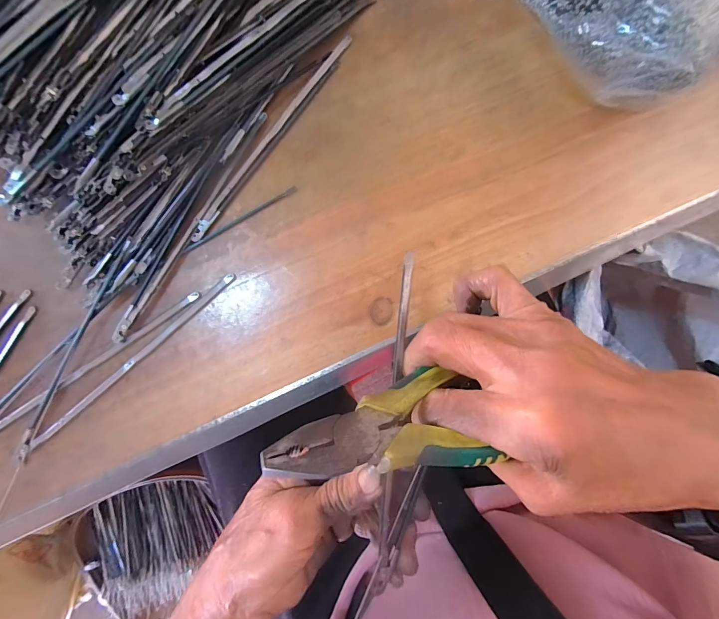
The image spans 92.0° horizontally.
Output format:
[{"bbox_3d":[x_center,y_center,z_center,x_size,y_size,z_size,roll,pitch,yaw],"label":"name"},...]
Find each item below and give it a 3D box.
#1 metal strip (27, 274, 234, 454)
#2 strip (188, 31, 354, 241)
[{"bbox_3d":[-0.157,0.035,0.243,0.174,0.006,0.007,-42,91,-4],"label":"metal strip"},{"bbox_3d":[-0.064,-0.128,0.255,0.010,0.004,0.187,36,86,-2],"label":"strip"}]

